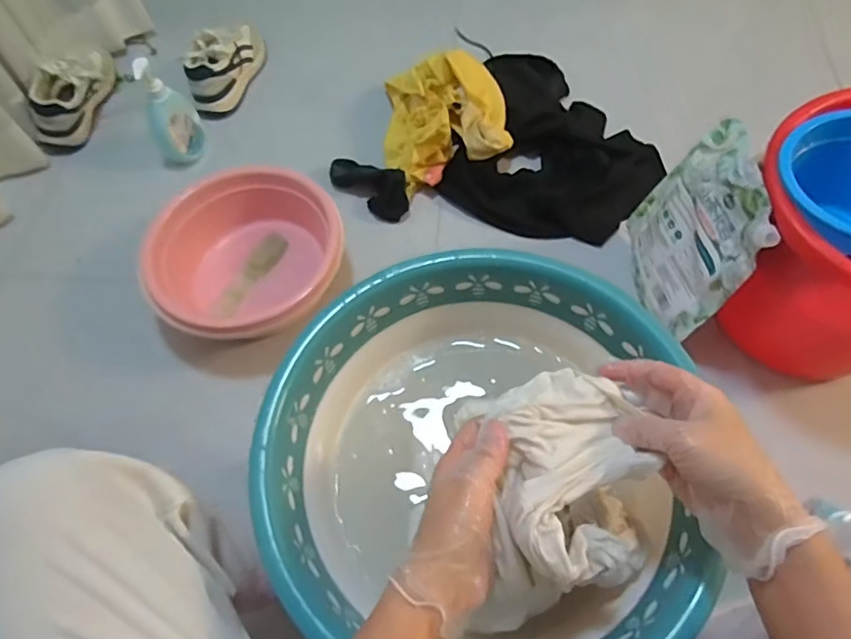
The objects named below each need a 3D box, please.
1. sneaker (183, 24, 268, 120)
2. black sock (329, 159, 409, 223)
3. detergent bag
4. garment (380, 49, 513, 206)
[{"bbox_3d":[-0.431,-0.556,1.199,0.093,0.118,0.220,6,63,7],"label":"sneaker"},{"bbox_3d":[-0.101,-0.255,1.040,0.175,0.038,0.084,38,71,21],"label":"black sock"},{"bbox_3d":[0.378,-0.124,0.801,0.023,0.278,0.235,-3,62,-11],"label":"detergent bag"},{"bbox_3d":[0.037,-0.382,1.051,0.225,0.108,0.254,-4,62,2],"label":"garment"}]

